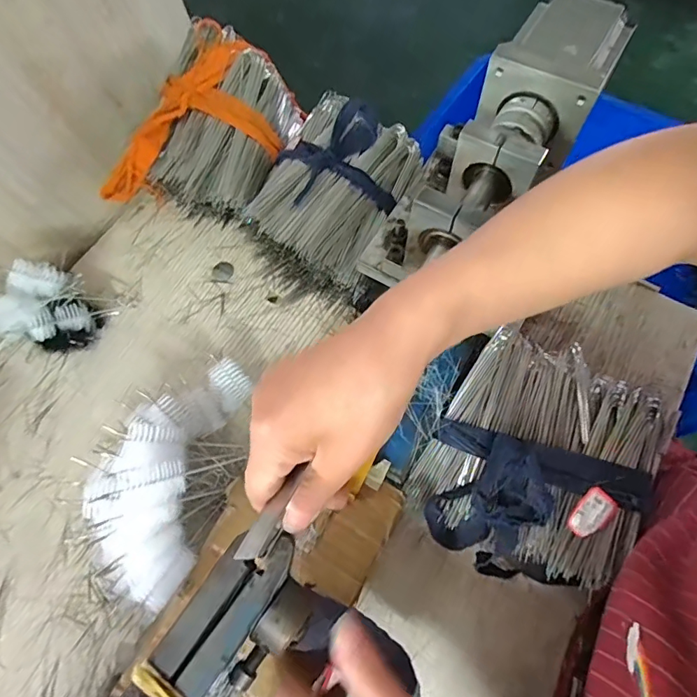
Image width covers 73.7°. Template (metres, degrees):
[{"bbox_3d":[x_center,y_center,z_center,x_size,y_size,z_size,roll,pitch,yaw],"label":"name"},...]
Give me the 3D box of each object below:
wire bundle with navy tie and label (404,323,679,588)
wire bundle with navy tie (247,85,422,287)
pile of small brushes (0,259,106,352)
[{"bbox_3d":[0.149,0.090,0.369,0.156,0.079,0.175,31,71,14],"label":"wire bundle with navy tie and label"},{"bbox_3d":[-0.013,-0.154,0.445,0.123,0.063,0.154,34,91,-6],"label":"wire bundle with navy tie"},{"bbox_3d":[-0.286,-0.032,0.443,0.073,0.076,0.082,31,72,15],"label":"pile of small brushes"}]

